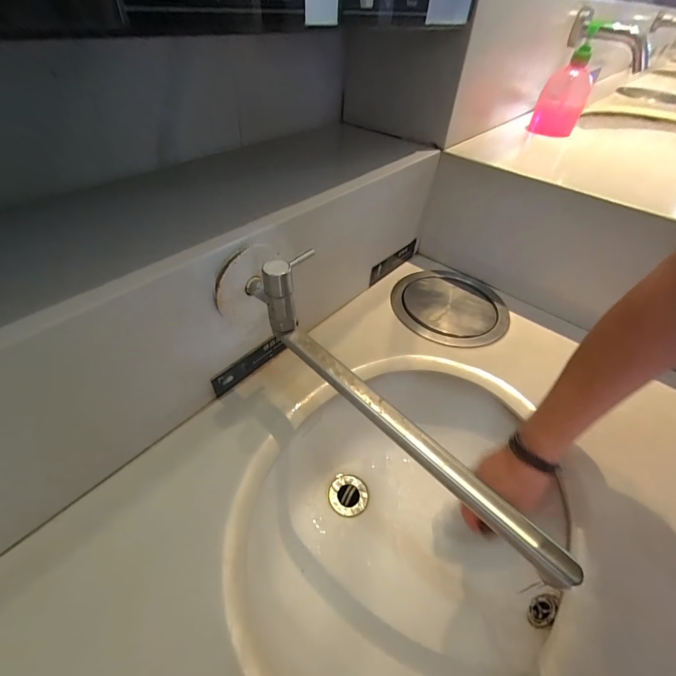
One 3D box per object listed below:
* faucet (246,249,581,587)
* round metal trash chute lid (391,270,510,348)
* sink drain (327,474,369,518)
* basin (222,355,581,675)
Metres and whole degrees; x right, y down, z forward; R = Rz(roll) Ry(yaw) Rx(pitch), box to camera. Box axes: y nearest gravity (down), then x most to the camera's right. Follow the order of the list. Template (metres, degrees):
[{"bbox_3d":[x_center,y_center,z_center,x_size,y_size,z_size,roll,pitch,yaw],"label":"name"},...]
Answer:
[{"bbox_3d":[0.047,0.055,0.324,0.047,0.090,0.384,-34,70,-32],"label":"faucet"},{"bbox_3d":[0.195,-0.060,0.612,0.193,0.007,0.194,2,45,-2],"label":"round metal trash chute lid"},{"bbox_3d":[0.015,0.237,0.523,0.059,0.009,0.058,2,42,-5],"label":"sink drain"},{"bbox_3d":[0.069,0.235,0.435,0.398,0.160,0.333,-31,53,-33],"label":"basin"}]

